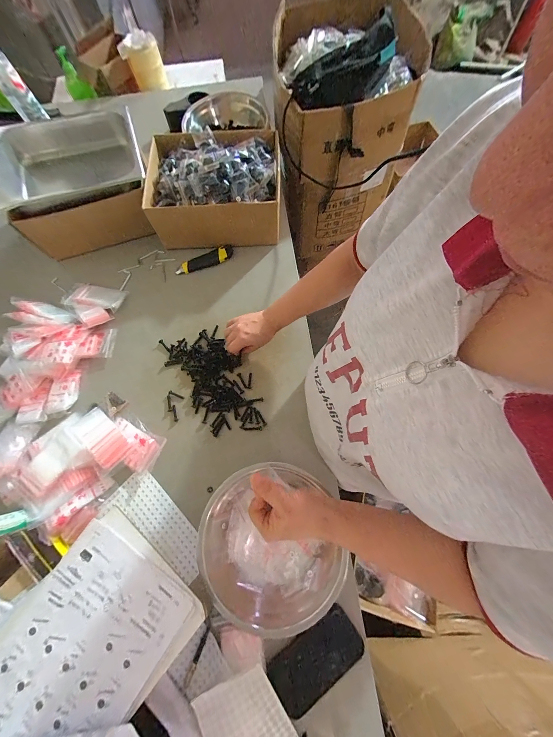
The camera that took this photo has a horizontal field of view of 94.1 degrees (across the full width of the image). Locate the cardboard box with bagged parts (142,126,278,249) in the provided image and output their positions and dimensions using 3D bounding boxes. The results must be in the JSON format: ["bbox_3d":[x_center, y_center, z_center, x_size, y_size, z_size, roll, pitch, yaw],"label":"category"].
[{"bbox_3d":[-0.151,-0.461,0.655,0.311,0.164,0.257,-3,74,1],"label":"cardboard box with bagged parts"}]

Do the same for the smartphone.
[{"bbox_3d":[0.069,0.504,0.450,0.158,0.011,0.081,-29,65,-14],"label":"smartphone"}]

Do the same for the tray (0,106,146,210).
[{"bbox_3d":[-0.538,-0.543,0.685,0.369,0.168,0.090,-29,75,-6],"label":"tray"}]

